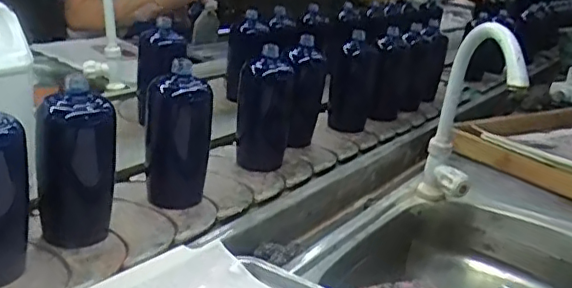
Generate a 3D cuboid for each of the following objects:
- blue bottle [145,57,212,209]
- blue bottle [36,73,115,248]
[{"bbox_3d":[-0.142,-0.010,0.803,0.052,0.173,0.076,25,27,38],"label":"blue bottle"},{"bbox_3d":[-0.237,0.024,0.684,0.064,0.173,0.069,18,23,25],"label":"blue bottle"}]

